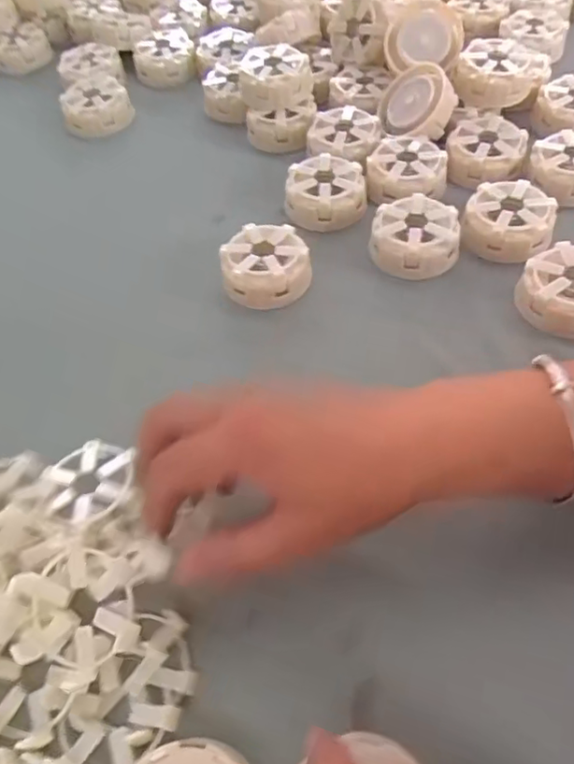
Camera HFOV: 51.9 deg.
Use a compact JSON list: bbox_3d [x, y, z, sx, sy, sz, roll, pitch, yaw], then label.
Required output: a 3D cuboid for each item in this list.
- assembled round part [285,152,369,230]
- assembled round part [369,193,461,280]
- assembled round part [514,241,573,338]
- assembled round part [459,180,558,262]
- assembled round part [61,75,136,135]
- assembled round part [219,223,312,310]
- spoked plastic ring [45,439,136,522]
[{"bbox_3d":[0.030,-0.148,0.461,0.060,0.029,0.059,-2,55,3],"label":"assembled round part"},{"bbox_3d":[0.092,-0.104,0.427,0.059,0.032,0.054,-2,55,3],"label":"assembled round part"},{"bbox_3d":[0.185,-0.058,0.389,0.060,0.032,0.057,-2,55,3],"label":"assembled round part"},{"bbox_3d":[0.159,-0.116,0.429,0.059,0.037,0.050,10,57,12],"label":"assembled round part"},{"bbox_3d":[-0.174,-0.252,0.536,0.058,0.028,0.049,-21,56,-9],"label":"assembled round part"},{"bbox_3d":[-0.015,-0.082,0.417,0.060,0.026,0.058,-2,55,3],"label":"assembled round part"},{"bbox_3d":[-0.105,0.052,0.320,0.049,0.009,0.046,-2,55,3],"label":"spoked plastic ring"}]

